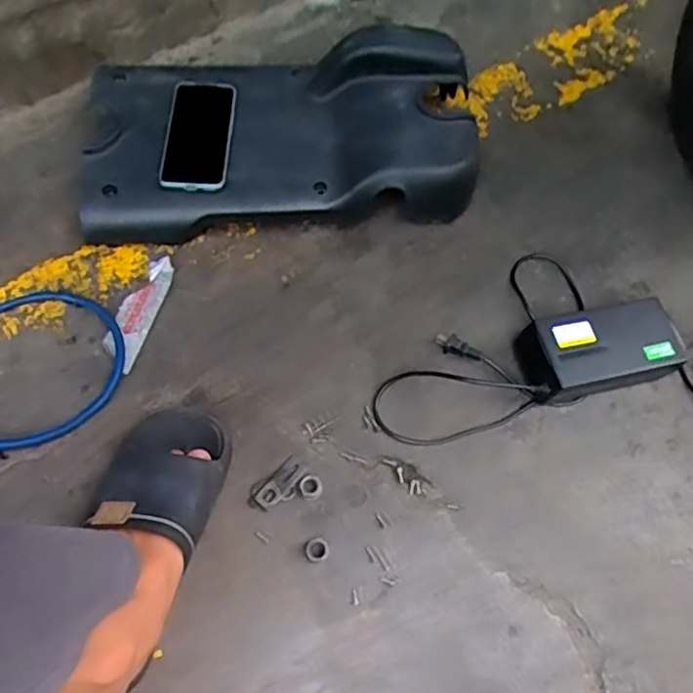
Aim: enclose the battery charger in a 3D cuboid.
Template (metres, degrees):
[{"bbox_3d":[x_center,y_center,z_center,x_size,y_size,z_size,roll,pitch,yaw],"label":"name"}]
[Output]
[{"bbox_3d":[0.287,0.006,0.717,0.176,0.072,0.088,-12,68,-7],"label":"battery charger"}]

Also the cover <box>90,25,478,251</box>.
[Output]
[{"bbox_3d":[-0.088,-0.272,0.794,0.490,0.137,0.234,-5,67,-5],"label":"cover"}]

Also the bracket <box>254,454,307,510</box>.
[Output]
[{"bbox_3d":[-0.068,0.143,0.661,0.023,0.007,0.063,40,71,14],"label":"bracket"}]

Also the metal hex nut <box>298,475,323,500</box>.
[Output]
[{"bbox_3d":[-0.038,0.149,0.660,0.025,0.007,0.026,-30,71,-14],"label":"metal hex nut"}]

